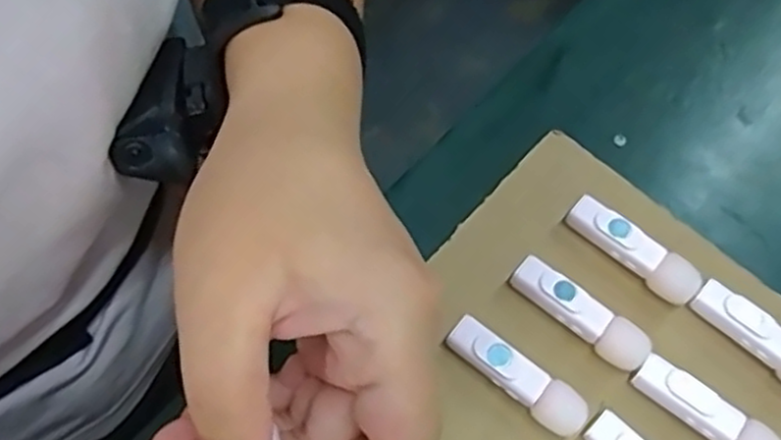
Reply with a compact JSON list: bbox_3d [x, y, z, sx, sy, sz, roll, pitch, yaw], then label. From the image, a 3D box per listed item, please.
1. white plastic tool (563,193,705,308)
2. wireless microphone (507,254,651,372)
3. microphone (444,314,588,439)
[{"bbox_3d":[0.110,0.014,0.342,0.065,0.017,0.016,38,71,14],"label":"white plastic tool"},{"bbox_3d":[0.083,0.041,0.330,0.065,0.018,0.016,39,72,15],"label":"wireless microphone"},{"bbox_3d":[0.053,0.067,0.318,0.064,0.015,0.018,37,71,14],"label":"microphone"}]

